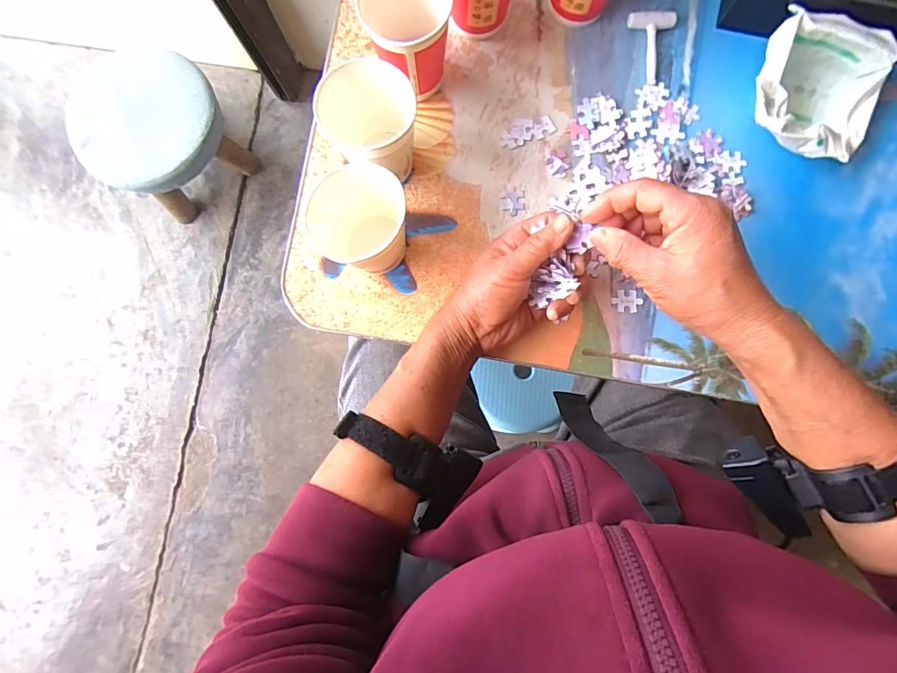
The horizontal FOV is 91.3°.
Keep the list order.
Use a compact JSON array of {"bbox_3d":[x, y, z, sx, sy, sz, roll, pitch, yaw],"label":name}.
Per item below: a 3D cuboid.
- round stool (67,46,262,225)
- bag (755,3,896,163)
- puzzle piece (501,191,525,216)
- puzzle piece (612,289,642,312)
[{"bbox_3d":[-0.541,-0.377,0.857,0.240,0.196,0.248,0,85,2],"label":"round stool"},{"bbox_3d":[0.313,-0.212,0.377,0.102,0.061,0.111,21,87,4],"label":"bag"},{"bbox_3d":[0.059,-0.123,0.403,0.022,0.004,0.023,4,86,3],"label":"puzzle piece"},{"bbox_3d":[0.161,-0.032,0.394,0.026,0.004,0.020,-4,85,2],"label":"puzzle piece"}]

